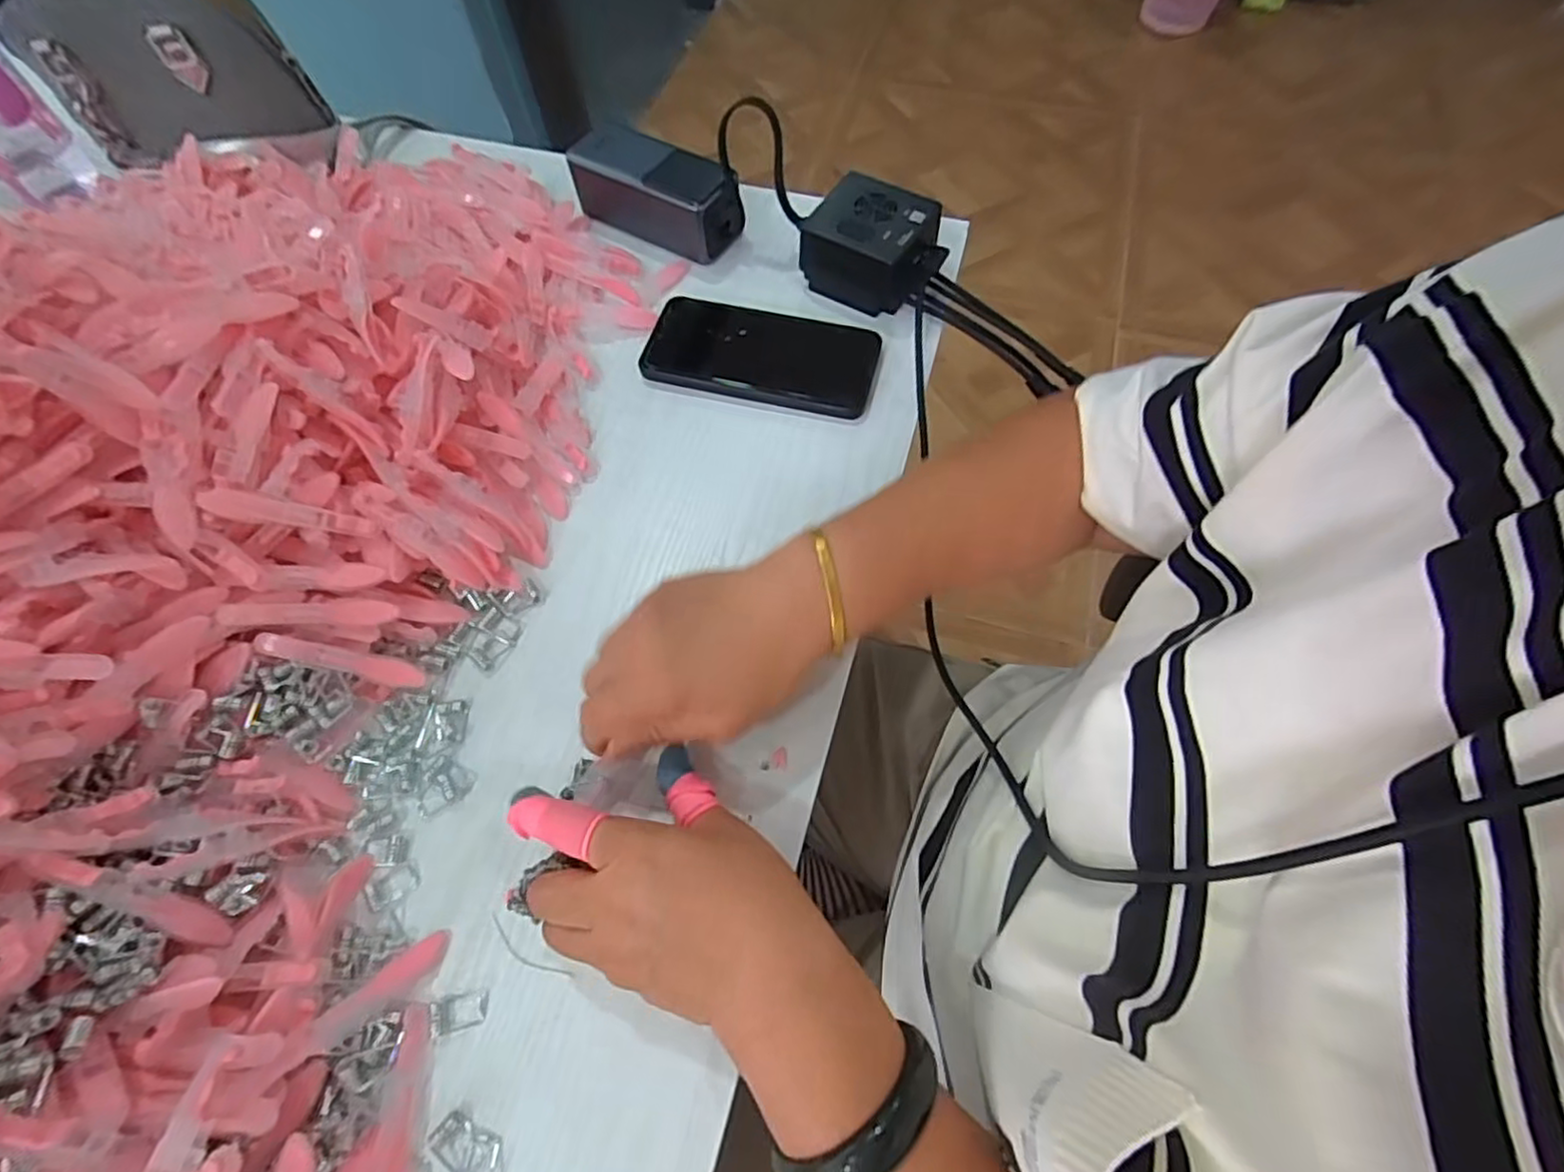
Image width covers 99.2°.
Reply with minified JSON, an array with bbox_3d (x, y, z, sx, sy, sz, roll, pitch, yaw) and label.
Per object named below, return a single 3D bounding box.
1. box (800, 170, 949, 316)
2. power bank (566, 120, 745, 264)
[{"bbox_3d":[0.065,-0.242,0.474,0.091,0.047,0.072,30,68,15],"label":"box"},{"bbox_3d":[-0.092,-0.298,0.504,0.128,0.054,0.046,27,67,14],"label":"power bank"}]

